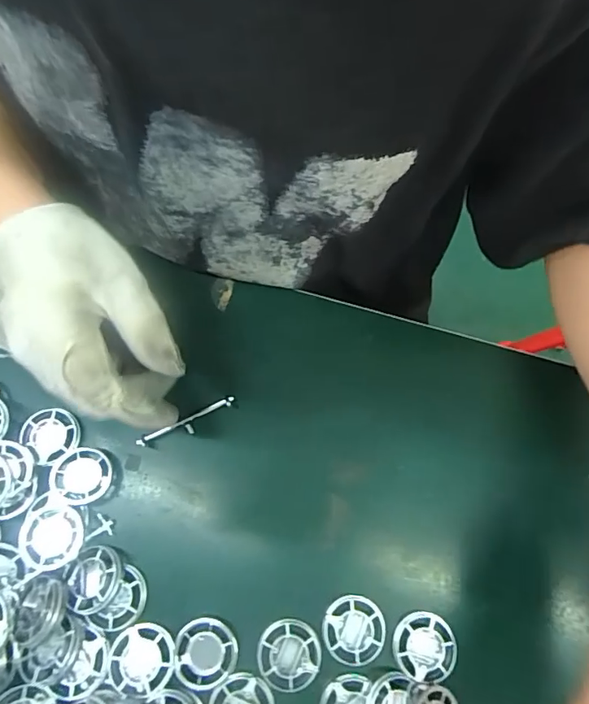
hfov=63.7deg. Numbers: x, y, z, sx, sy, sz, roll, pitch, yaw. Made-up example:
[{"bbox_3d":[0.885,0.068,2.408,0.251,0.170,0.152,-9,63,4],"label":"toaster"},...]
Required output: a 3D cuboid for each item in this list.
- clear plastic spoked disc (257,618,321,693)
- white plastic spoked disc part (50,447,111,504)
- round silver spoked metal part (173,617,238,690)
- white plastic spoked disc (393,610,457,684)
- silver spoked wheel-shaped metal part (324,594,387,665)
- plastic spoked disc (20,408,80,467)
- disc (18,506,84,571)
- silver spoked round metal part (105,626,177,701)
[{"bbox_3d":[-0.003,0.189,0.295,0.039,0.004,0.038,0,73,-1],"label":"clear plastic spoked disc"},{"bbox_3d":[-0.145,0.083,0.319,0.038,0.006,0.036,0,73,-1],"label":"white plastic spoked disc part"},{"bbox_3d":[-0.055,0.186,0.294,0.038,0.004,0.038,0,73,-1],"label":"round silver spoked metal part"},{"bbox_3d":[0.082,0.186,0.300,0.038,0.004,0.038,0,73,-1],"label":"white plastic spoked disc"},{"bbox_3d":[0.038,0.177,0.302,0.038,0.004,0.040,0,73,-1],"label":"silver spoked wheel-shaped metal part"},{"bbox_3d":[-0.170,0.058,0.332,0.036,0.009,0.039,0,73,-1],"label":"plastic spoked disc"},{"bbox_3d":[-0.155,0.119,0.304,0.037,0.011,0.036,0,73,-1],"label":"disc"},{"bbox_3d":[-0.094,0.189,0.291,0.039,0.006,0.037,0,73,-1],"label":"silver spoked round metal part"}]

